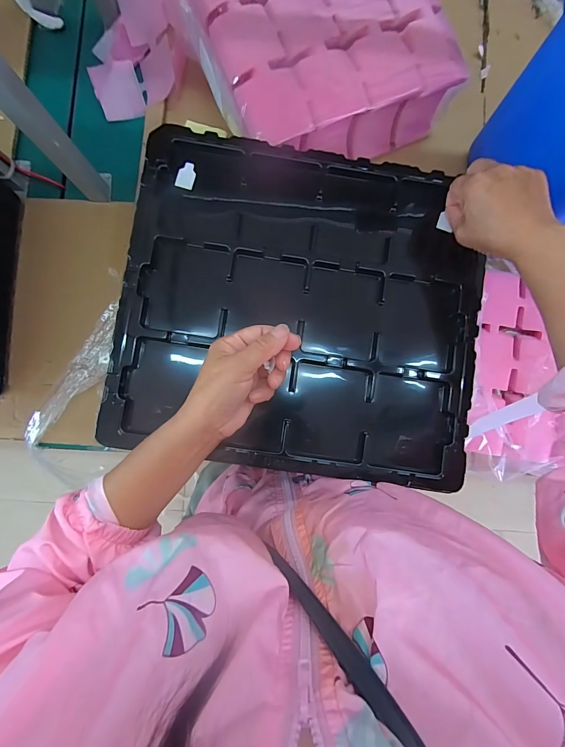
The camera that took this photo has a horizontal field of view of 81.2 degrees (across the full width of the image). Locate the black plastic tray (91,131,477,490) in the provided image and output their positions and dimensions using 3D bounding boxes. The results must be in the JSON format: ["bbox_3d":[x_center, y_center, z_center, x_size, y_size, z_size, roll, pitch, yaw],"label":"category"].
[{"bbox_3d":[0.022,-0.069,0.350,0.363,0.033,0.328,9,86,-1],"label":"black plastic tray"}]

